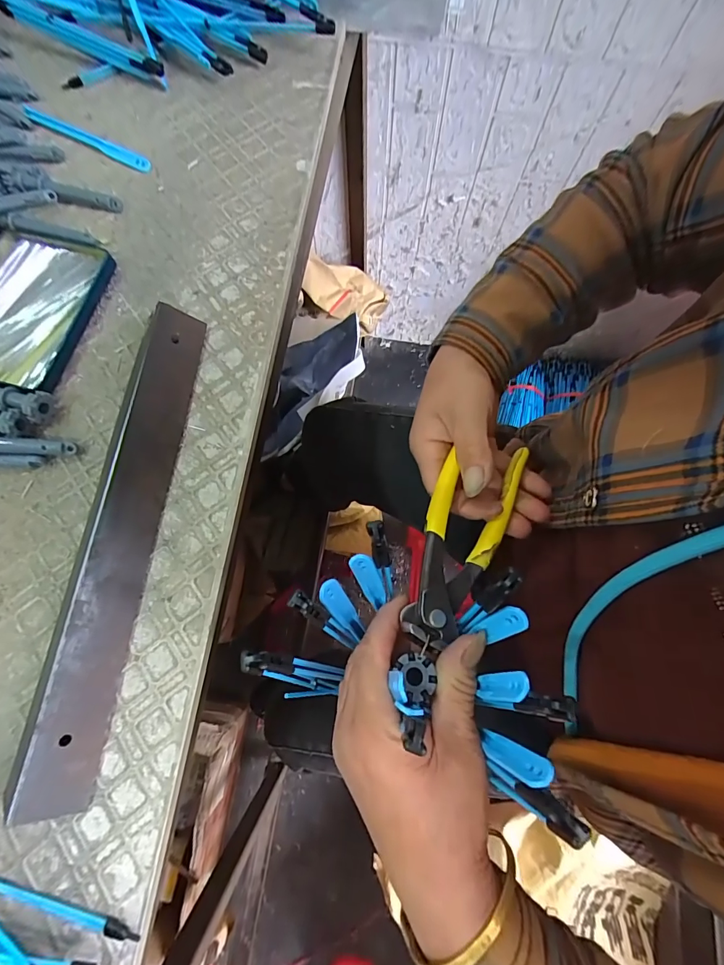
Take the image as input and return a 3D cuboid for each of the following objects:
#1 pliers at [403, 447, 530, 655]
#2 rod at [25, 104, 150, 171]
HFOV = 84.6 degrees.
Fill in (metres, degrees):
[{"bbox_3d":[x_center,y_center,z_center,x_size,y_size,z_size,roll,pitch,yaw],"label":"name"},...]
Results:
[{"bbox_3d":[0.062,0.025,0.252,0.051,0.020,0.156,28,58,9],"label":"pliers"},{"bbox_3d":[-0.250,-0.311,0.360,0.139,0.008,0.013,27,75,7],"label":"rod"}]

